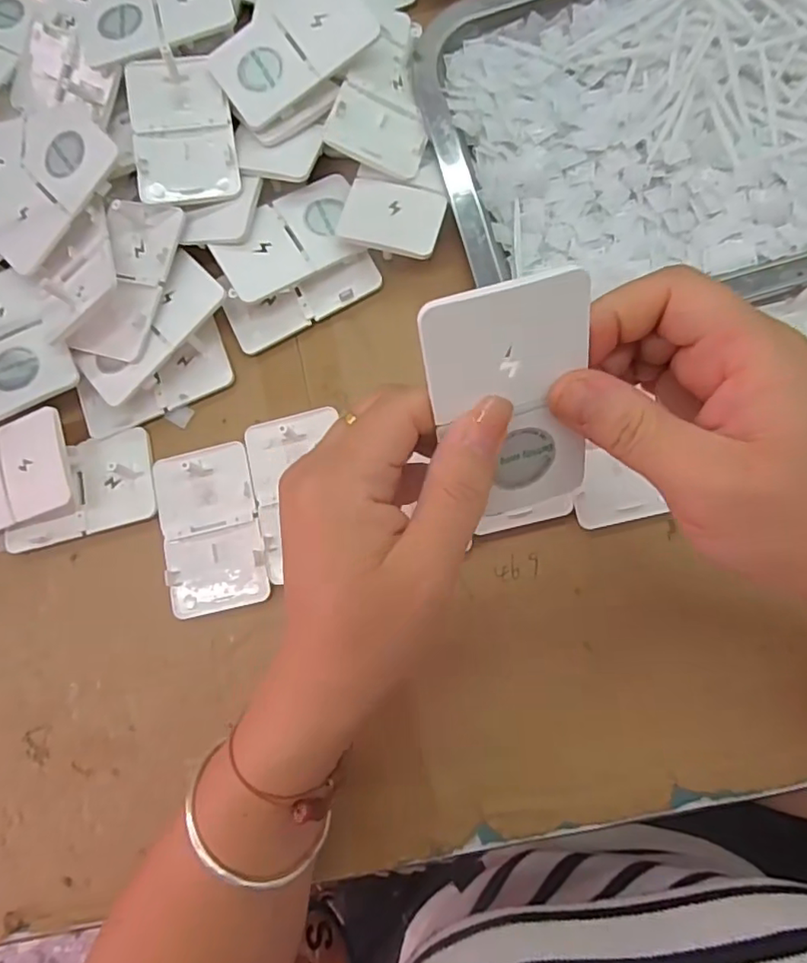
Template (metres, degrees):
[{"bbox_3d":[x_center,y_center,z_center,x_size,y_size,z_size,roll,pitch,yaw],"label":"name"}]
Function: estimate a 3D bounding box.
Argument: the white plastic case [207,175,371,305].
[{"bbox_3d":[-0.060,-0.133,0.316,0.084,0.004,0.049,-31,82,-13],"label":"white plastic case"}]

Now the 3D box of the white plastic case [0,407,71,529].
[{"bbox_3d":[-0.213,-0.003,0.309,0.085,0.004,0.050,-18,87,16],"label":"white plastic case"}]

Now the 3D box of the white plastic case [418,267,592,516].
[{"bbox_3d":[0.036,-0.024,0.191,0.050,0.084,0.004,-15,39,-1],"label":"white plastic case"}]

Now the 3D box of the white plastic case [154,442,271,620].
[{"bbox_3d":[-0.102,0.025,0.308,0.051,0.008,0.086,-13,82,4],"label":"white plastic case"}]

